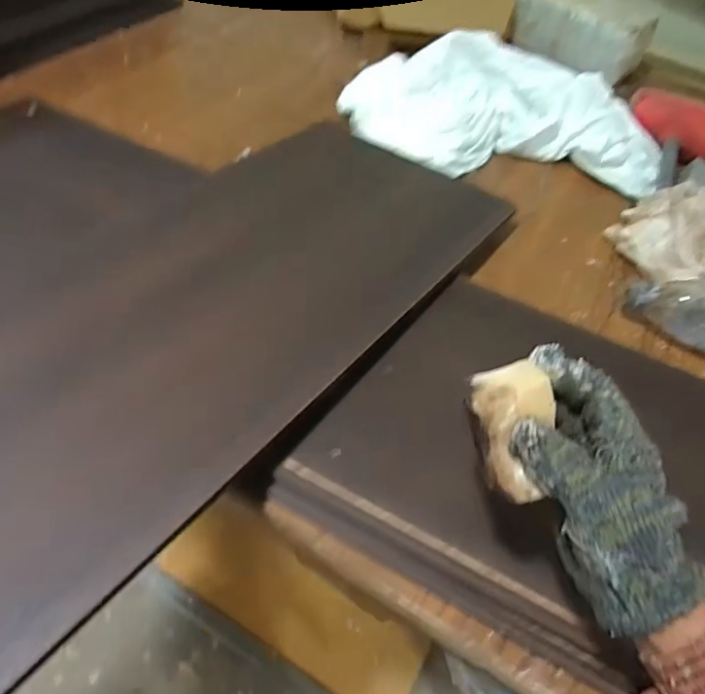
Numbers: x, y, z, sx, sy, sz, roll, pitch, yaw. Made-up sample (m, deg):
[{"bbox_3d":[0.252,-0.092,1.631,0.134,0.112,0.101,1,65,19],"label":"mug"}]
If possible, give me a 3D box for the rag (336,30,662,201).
[{"bbox_3d":[0.202,-0.315,0.750,0.431,0.096,0.198,9,49,0],"label":"rag"}]

